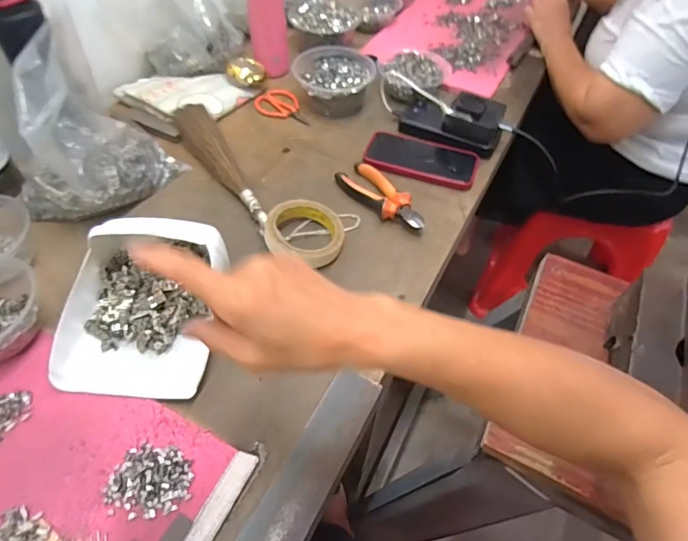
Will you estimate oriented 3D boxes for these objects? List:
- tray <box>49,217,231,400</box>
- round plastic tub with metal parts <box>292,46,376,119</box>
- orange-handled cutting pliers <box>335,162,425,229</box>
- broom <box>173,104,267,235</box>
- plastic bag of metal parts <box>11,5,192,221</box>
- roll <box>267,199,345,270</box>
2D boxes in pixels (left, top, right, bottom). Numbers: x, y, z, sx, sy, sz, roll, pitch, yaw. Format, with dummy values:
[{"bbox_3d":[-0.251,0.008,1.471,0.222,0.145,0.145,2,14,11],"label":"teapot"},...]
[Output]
[{"bbox_3d":[-0.210,0.035,0.474,0.148,0.044,0.183,6,79,3],"label":"tray"},{"bbox_3d":[-0.020,-0.318,0.748,0.116,0.066,0.113,1,52,-1],"label":"round plastic tub with metal parts"},{"bbox_3d":[0.052,-0.103,0.624,0.051,0.026,0.145,-33,60,-24],"label":"orange-handled cutting pliers"},{"bbox_3d":[-0.182,-0.157,0.642,0.052,0.026,0.285,-23,56,-18],"label":"broom"},{"bbox_3d":[-0.330,-0.179,0.562,0.144,0.179,0.182,23,54,13],"label":"plastic bag of metal parts"},{"bbox_3d":[-0.049,-0.049,0.566,0.096,0.031,0.095,1,52,-1],"label":"roll"}]

